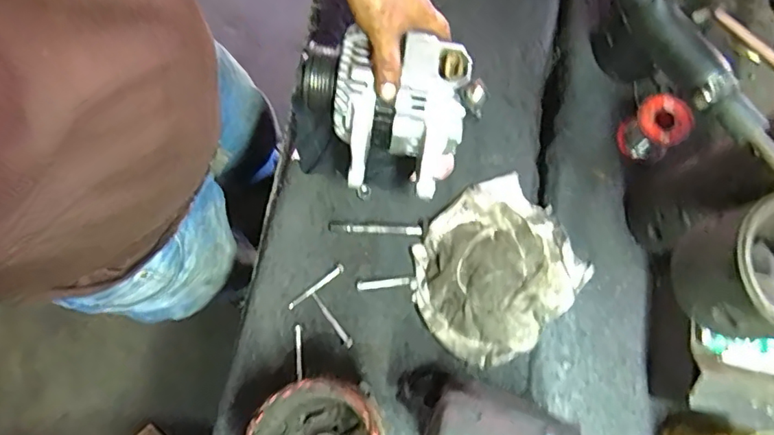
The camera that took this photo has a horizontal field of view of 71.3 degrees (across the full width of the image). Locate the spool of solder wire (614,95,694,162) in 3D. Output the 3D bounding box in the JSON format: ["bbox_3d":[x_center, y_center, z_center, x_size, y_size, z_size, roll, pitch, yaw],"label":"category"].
[{"bbox_3d":[0.276,-0.091,0.562,0.044,0.067,0.052,-41,80,-10],"label":"spool of solder wire"}]

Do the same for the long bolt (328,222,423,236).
[{"bbox_3d":[-0.012,0.011,0.565,0.096,0.011,0.010,3,76,0],"label":"long bolt"}]

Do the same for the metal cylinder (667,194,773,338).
[{"bbox_3d":[0.252,0.038,0.361,0.085,0.083,0.088,0,76,-1],"label":"metal cylinder"}]

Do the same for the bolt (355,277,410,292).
[{"bbox_3d":[-0.004,0.067,0.553,0.055,0.004,0.010,-6,76,-2],"label":"bolt"}]

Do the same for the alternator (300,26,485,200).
[{"bbox_3d":[-0.004,-0.100,0.522,0.161,0.115,0.142,6,76,1],"label":"alternator"}]

